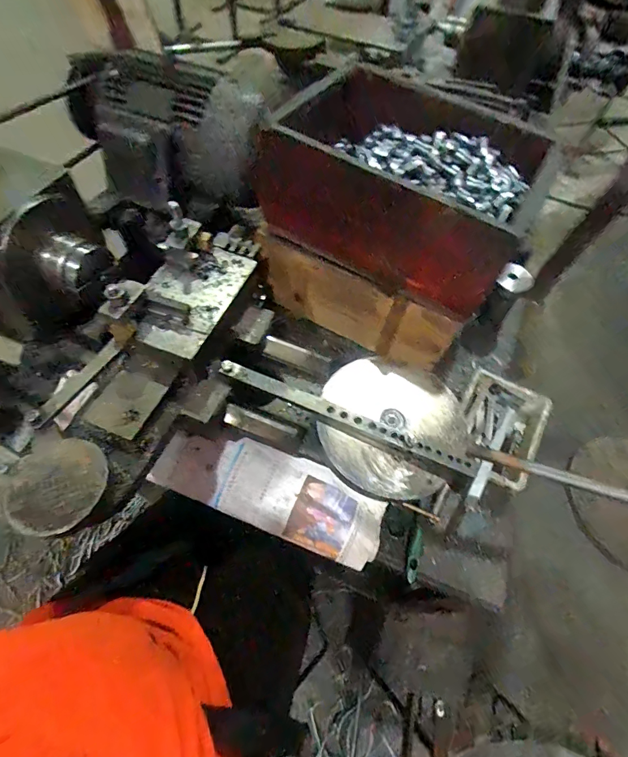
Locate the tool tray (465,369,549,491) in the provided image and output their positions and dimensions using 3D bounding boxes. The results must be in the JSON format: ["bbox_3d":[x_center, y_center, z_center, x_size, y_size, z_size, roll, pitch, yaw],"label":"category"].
[{"bbox_3d":[0.293,0.078,0.624,0.119,0.046,0.178,27,61,12],"label":"tool tray"}]

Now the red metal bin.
[{"bbox_3d":[0.140,-0.262,0.583,0.330,0.143,0.220,38,63,17],"label":"red metal bin"}]

